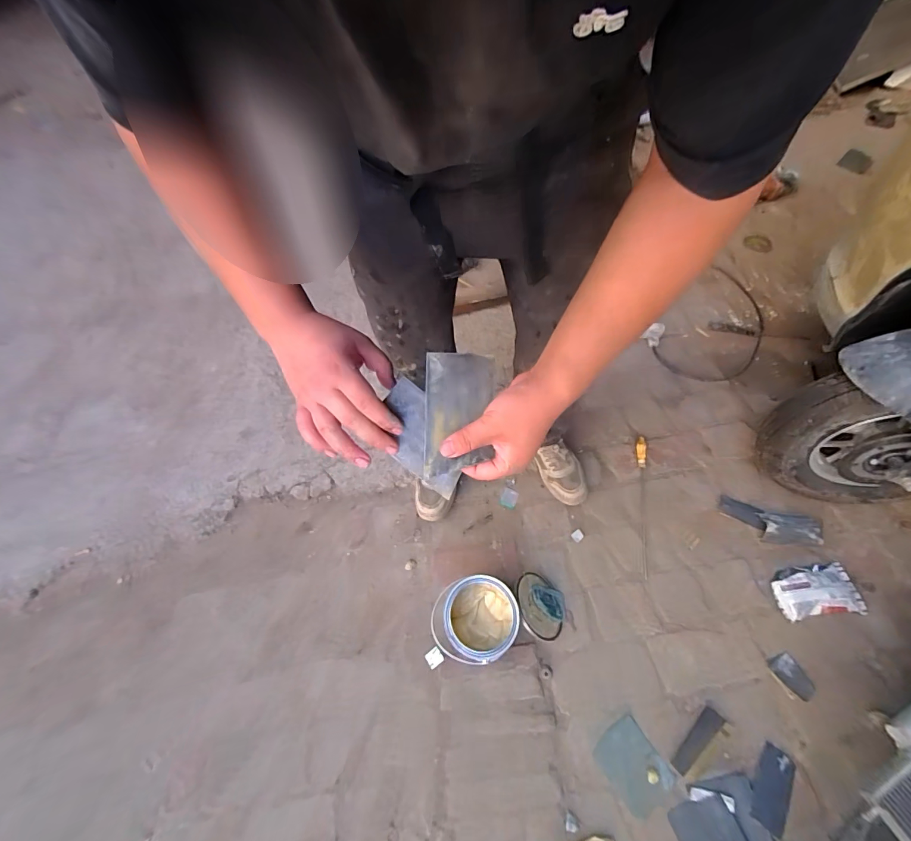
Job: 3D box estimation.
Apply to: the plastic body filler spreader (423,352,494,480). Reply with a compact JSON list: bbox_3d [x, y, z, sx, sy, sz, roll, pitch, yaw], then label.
[{"bbox_3d":[0.004,-0.008,0.407,0.072,0.004,0.130,1,80,-3],"label":"plastic body filler spreader"}]

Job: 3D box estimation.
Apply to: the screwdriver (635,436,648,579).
[{"bbox_3d":[0.501,0.217,1.031,0.025,0.022,0.382,9,62,9],"label":"screwdriver"}]

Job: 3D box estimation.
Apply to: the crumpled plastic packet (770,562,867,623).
[{"bbox_3d":[0.827,0.392,0.880,0.187,0.038,0.108,-7,61,0],"label":"crumpled plastic packet"}]

